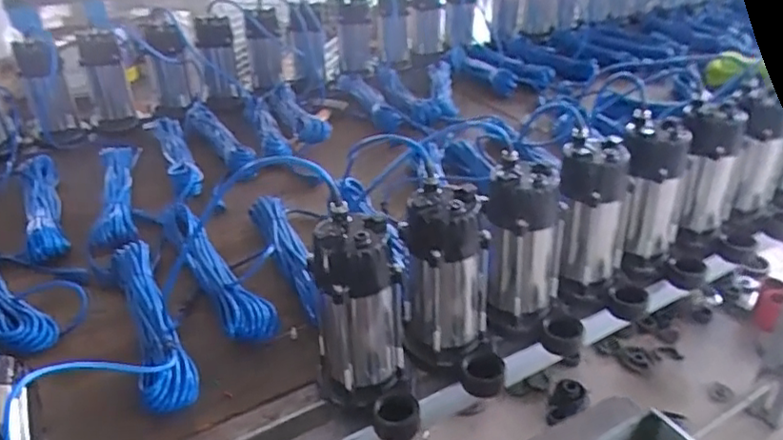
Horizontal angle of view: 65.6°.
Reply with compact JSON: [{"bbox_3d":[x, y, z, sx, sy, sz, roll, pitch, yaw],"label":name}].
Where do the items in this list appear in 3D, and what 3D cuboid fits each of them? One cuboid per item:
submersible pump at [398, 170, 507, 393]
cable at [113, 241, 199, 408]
[{"bbox_3d":[0.077,0.087,0.749,0.108,0.220,0.141,-5,32,-6],"label":"submersible pump"},{"bbox_3d":[-0.347,0.140,0.875,0.074,0.063,0.332,-16,34,-22],"label":"cable"}]

